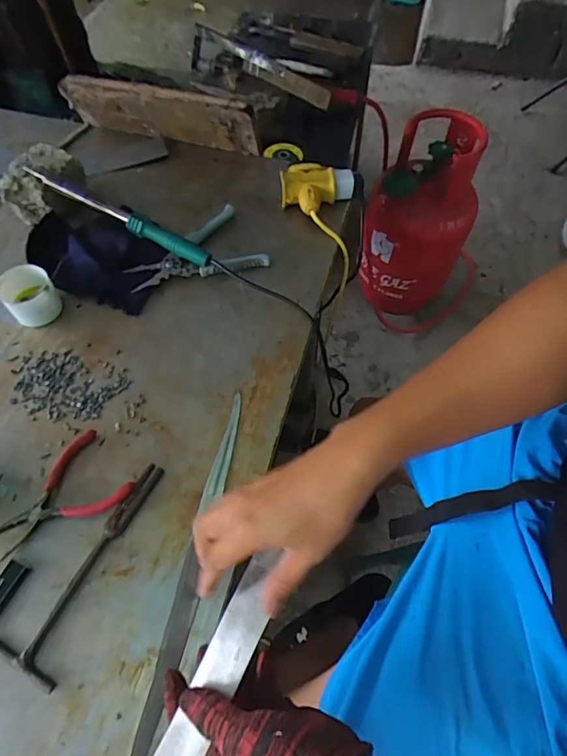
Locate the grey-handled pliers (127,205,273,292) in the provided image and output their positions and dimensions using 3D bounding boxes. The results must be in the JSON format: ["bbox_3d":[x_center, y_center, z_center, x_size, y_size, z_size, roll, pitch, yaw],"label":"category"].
[{"bbox_3d":[-0.124,-0.170,0.688,0.185,0.029,0.115,-31,65,-16],"label":"grey-handled pliers"}]

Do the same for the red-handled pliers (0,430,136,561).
[{"bbox_3d":[-0.247,0.130,0.523,0.141,0.018,0.098,-36,67,-18],"label":"red-handled pliers"}]

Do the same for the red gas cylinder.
[{"bbox_3d":[0.385,-0.442,1.385,0.276,0.520,0.250,16,62,9],"label":"red gas cylinder"}]

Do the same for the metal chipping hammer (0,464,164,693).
[{"bbox_3d":[-0.203,0.184,0.494,0.067,0.012,0.221,21,63,11],"label":"metal chipping hammer"}]

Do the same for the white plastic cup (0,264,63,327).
[{"bbox_3d":[-0.333,-0.107,0.634,0.064,0.060,0.059,0,61,0],"label":"white plastic cup"}]

